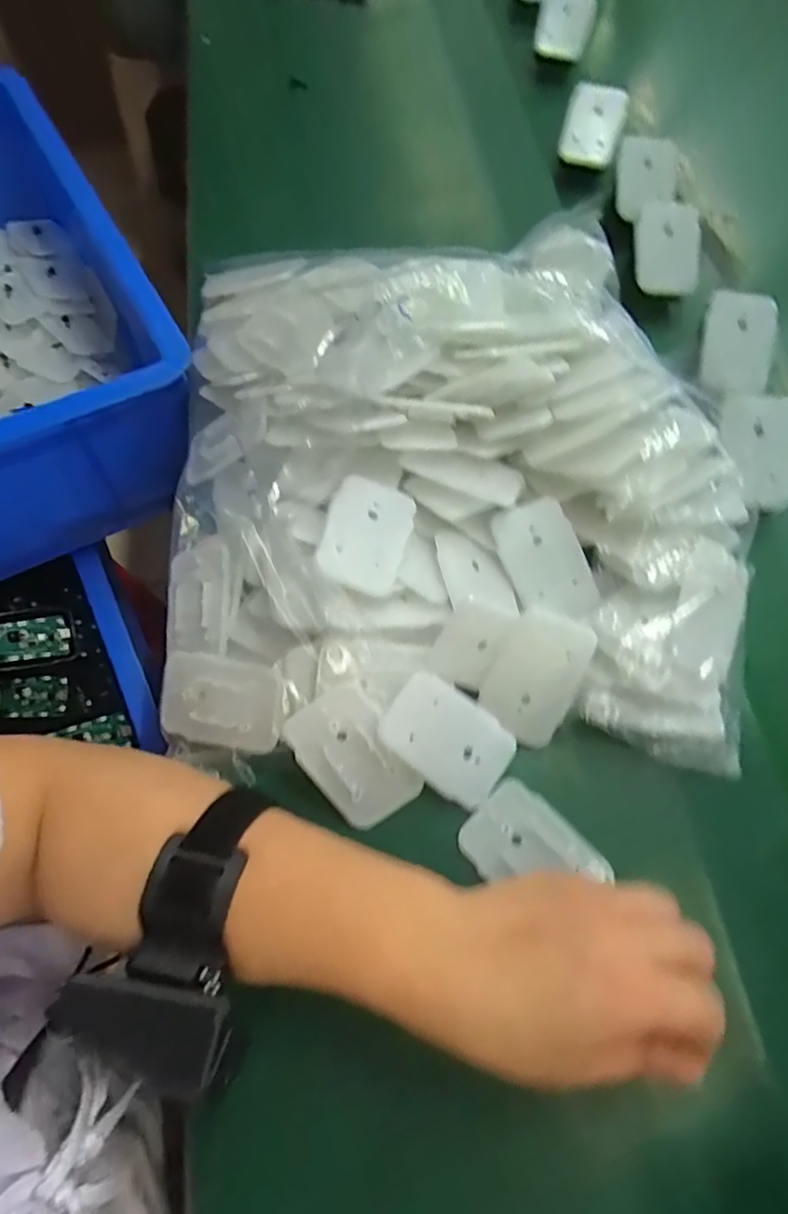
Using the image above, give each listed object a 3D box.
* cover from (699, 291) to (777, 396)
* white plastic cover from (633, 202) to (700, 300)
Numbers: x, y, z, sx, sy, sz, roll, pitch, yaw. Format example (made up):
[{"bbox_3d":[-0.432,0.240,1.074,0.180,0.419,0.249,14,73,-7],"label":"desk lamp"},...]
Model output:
[{"bbox_3d":[0.227,-0.174,0.408,0.044,0.004,0.061,3,109,5],"label":"cover"},{"bbox_3d":[0.193,-0.253,0.438,0.043,0.006,0.060,-5,107,8],"label":"white plastic cover"}]

